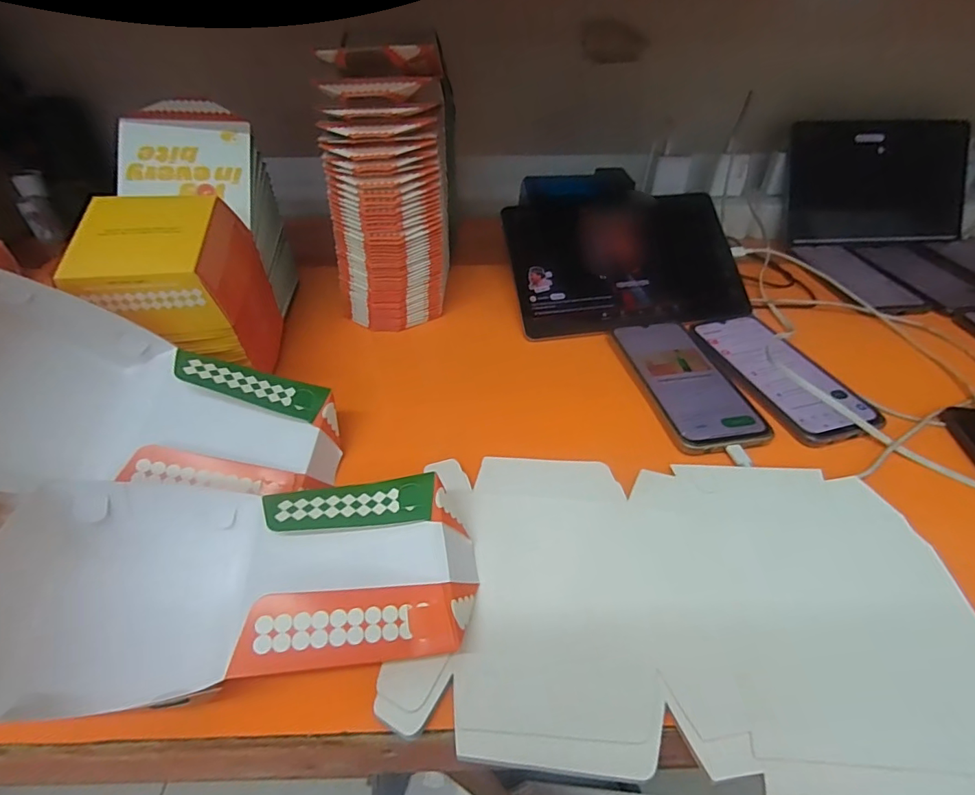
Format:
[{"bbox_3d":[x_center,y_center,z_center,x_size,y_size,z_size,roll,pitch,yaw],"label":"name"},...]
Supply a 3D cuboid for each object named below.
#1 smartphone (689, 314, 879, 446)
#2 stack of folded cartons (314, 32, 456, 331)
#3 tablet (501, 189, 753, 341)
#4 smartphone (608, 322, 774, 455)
[{"bbox_3d":[0.268,-0.031,0.451,0.086,0.014,0.170,-13,43,-13],"label":"smartphone"},{"bbox_3d":[-0.095,-0.224,0.513,0.122,0.233,0.189,-2,42,-1],"label":"stack of folded cartons"},{"bbox_3d":[0.150,-0.153,0.540,0.247,0.008,0.162,-8,77,-6],"label":"tablet"},{"bbox_3d":[0.178,-0.017,0.445,0.082,0.008,0.165,-8,42,-8],"label":"smartphone"}]

